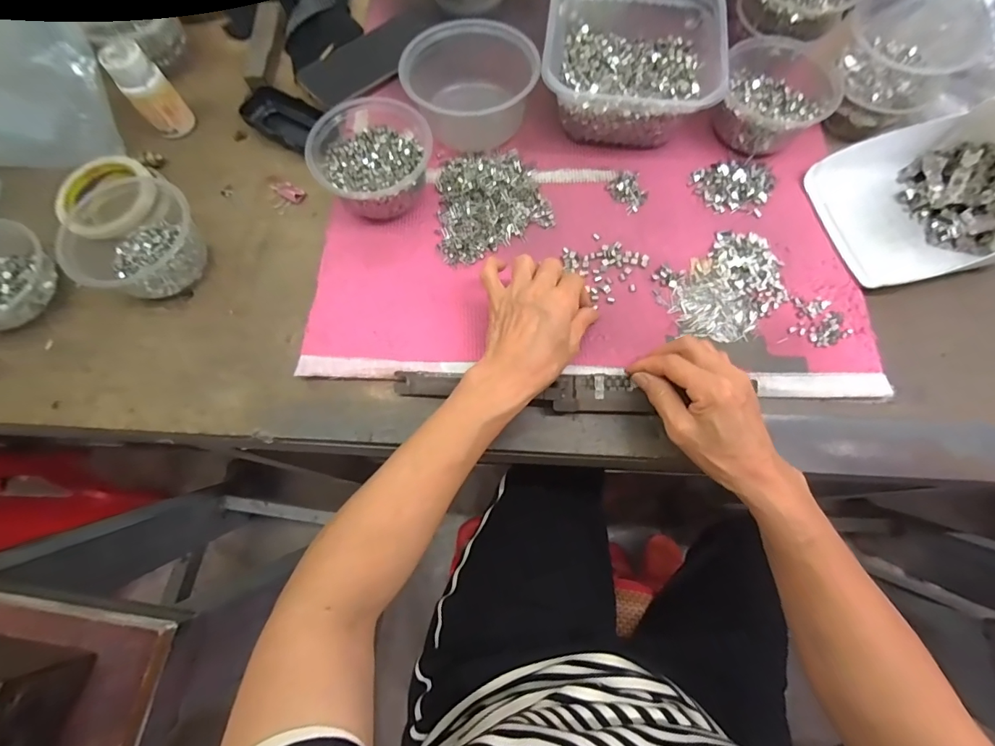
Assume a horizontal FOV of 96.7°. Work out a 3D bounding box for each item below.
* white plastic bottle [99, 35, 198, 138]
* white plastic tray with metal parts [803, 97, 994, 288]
[{"bbox_3d":[-0.373,-0.302,0.477,0.044,0.084,0.041,-38,76,-9],"label":"white plastic bottle"},{"bbox_3d":[0.418,-0.173,0.409,0.179,0.076,0.157,-14,73,-2],"label":"white plastic tray with metal parts"}]

